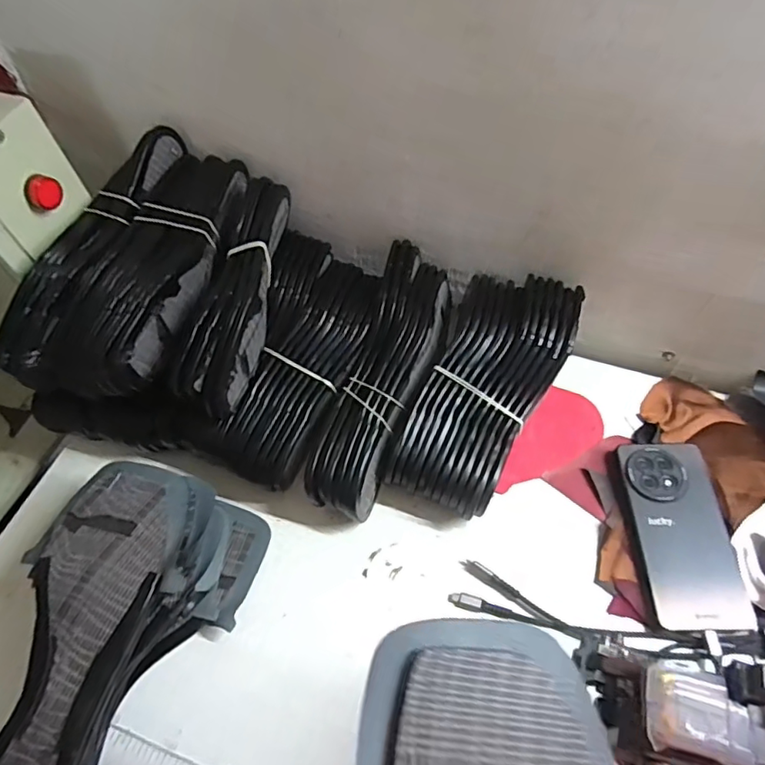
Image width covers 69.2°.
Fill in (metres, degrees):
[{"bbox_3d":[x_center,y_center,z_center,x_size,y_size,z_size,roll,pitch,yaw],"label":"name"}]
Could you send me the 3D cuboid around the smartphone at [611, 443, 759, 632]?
[{"bbox_3d":[0.260,0.129,0.482,0.088,0.015,0.159,2,59,-1],"label":"smartphone"}]

